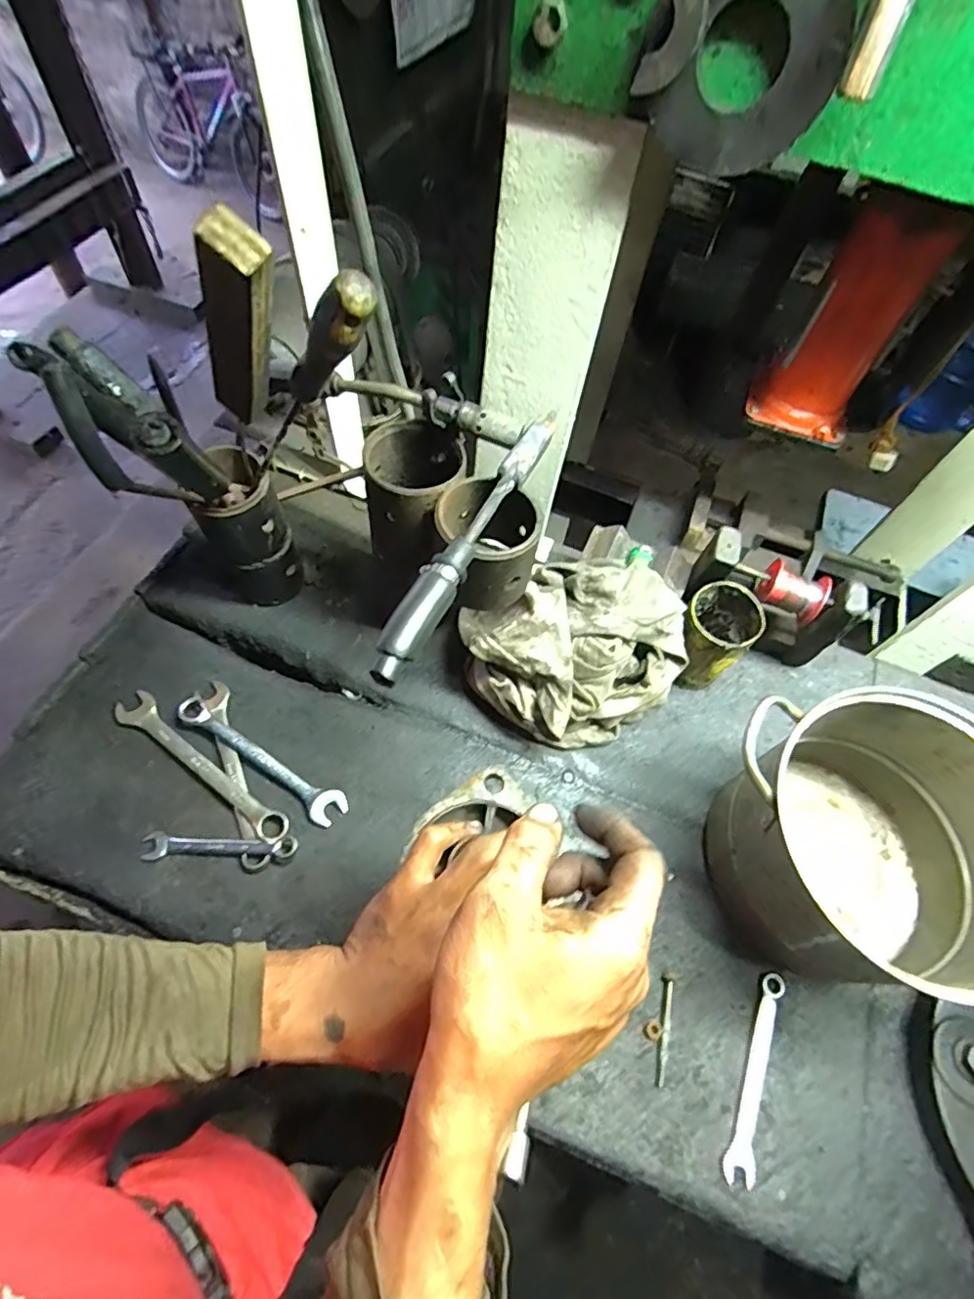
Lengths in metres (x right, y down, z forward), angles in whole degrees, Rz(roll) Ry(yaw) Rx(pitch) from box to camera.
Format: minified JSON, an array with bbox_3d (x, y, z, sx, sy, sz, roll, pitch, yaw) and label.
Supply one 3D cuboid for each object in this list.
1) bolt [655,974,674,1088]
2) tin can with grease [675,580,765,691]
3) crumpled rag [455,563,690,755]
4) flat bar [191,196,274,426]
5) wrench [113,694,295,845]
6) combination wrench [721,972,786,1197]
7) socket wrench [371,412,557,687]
[{"bbox_3d":[0.155,0.328,0.500,0.009,0.006,0.083,13,61,4],"label":"bolt"},{"bbox_3d":[0.234,-0.009,0.630,0.079,0.114,0.076,-10,62,-9],"label":"tin can with grease"},{"bbox_3d":[0.086,0.010,0.585,0.221,0.158,0.141,3,61,-2],"label":"crumpled rag"},{"bbox_3d":[-0.133,-0.163,0.308,0.034,0.150,0.017,30,74,-18],"label":"flat bar"},{"bbox_3d":[-0.289,0.117,0.580,0.231,0.017,0.035,35,65,15],"label":"wrench"},{"bbox_3d":[0.231,0.361,0.492,0.025,0.012,0.155,26,63,11],"label":"combination wrench"},{"bbox_3d":[-0.012,-0.090,0.445,0.029,0.021,0.274,26,61,9],"label":"socket wrench"}]

